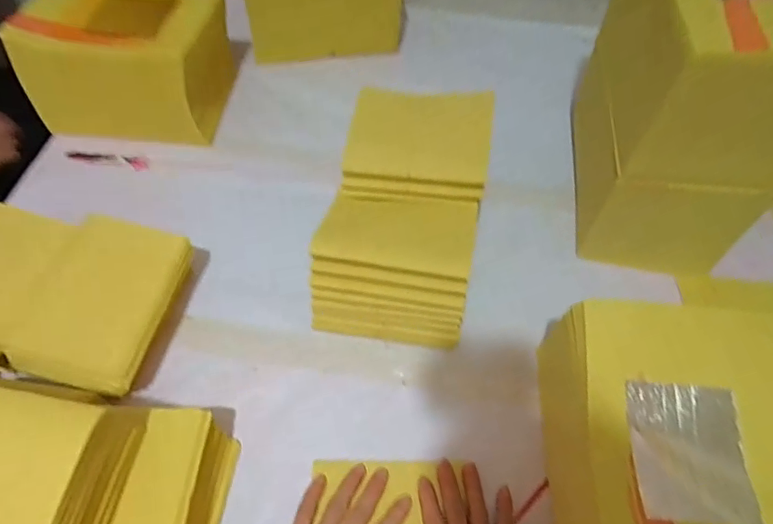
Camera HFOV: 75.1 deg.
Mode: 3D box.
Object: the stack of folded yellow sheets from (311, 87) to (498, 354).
[{"bbox_3d":[0.019,-0.045,0.550,0.160,0.158,0.230,11,58,4],"label":"stack of folded yellow sheets"}]

